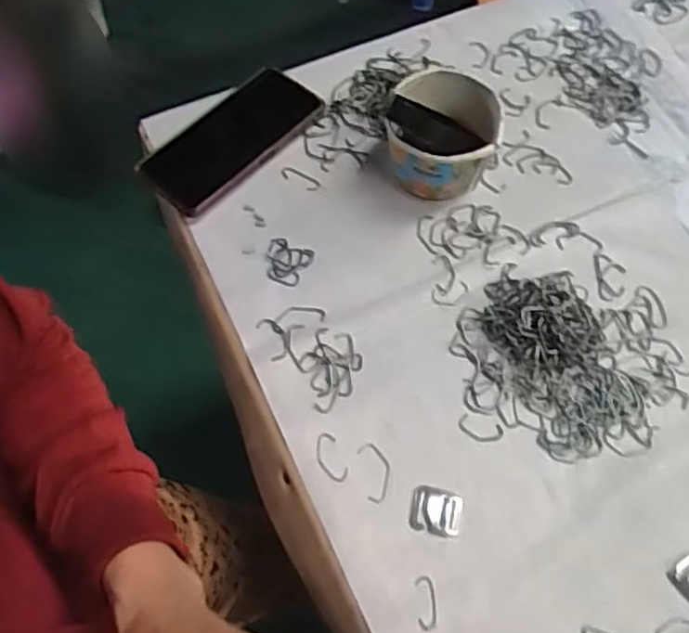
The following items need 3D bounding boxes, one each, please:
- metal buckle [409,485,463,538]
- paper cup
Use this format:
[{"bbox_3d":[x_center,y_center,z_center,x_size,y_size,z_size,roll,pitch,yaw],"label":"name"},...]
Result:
[{"bbox_3d":[0.067,0.142,0.499,0.037,0.004,0.034,10,67,4],"label":"metal buckle"},{"bbox_3d":[0.083,-0.151,0.583,0.087,0.083,0.085,0,66,0],"label":"paper cup"}]

